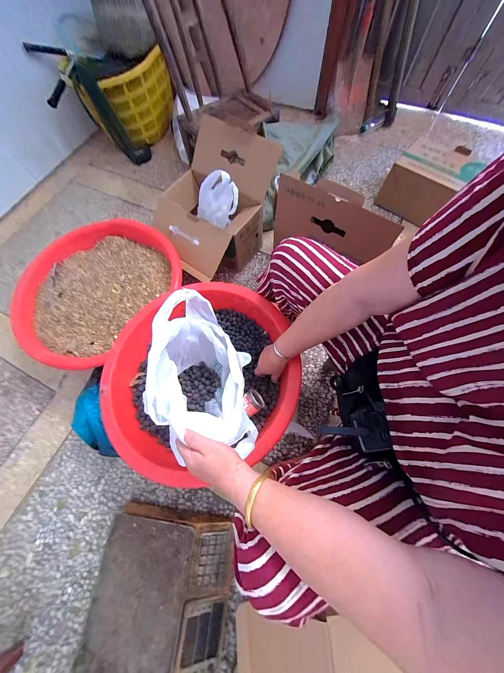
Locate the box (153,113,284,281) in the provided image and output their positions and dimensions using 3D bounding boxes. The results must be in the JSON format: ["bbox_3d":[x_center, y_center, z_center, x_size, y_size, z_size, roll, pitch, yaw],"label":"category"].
[{"bbox_3d":[-0.143,-0.540,0.908,0.392,0.329,0.530,41,78,15],"label":"box"}]

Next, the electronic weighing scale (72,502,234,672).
[{"bbox_3d":[-0.233,0.673,0.595,0.335,0.089,0.337,5,71,5],"label":"electronic weighing scale"}]

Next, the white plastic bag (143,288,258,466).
[{"bbox_3d":[-0.098,0.091,0.480,0.179,0.244,0.310,-23,70,-7],"label":"white plastic bag"}]

